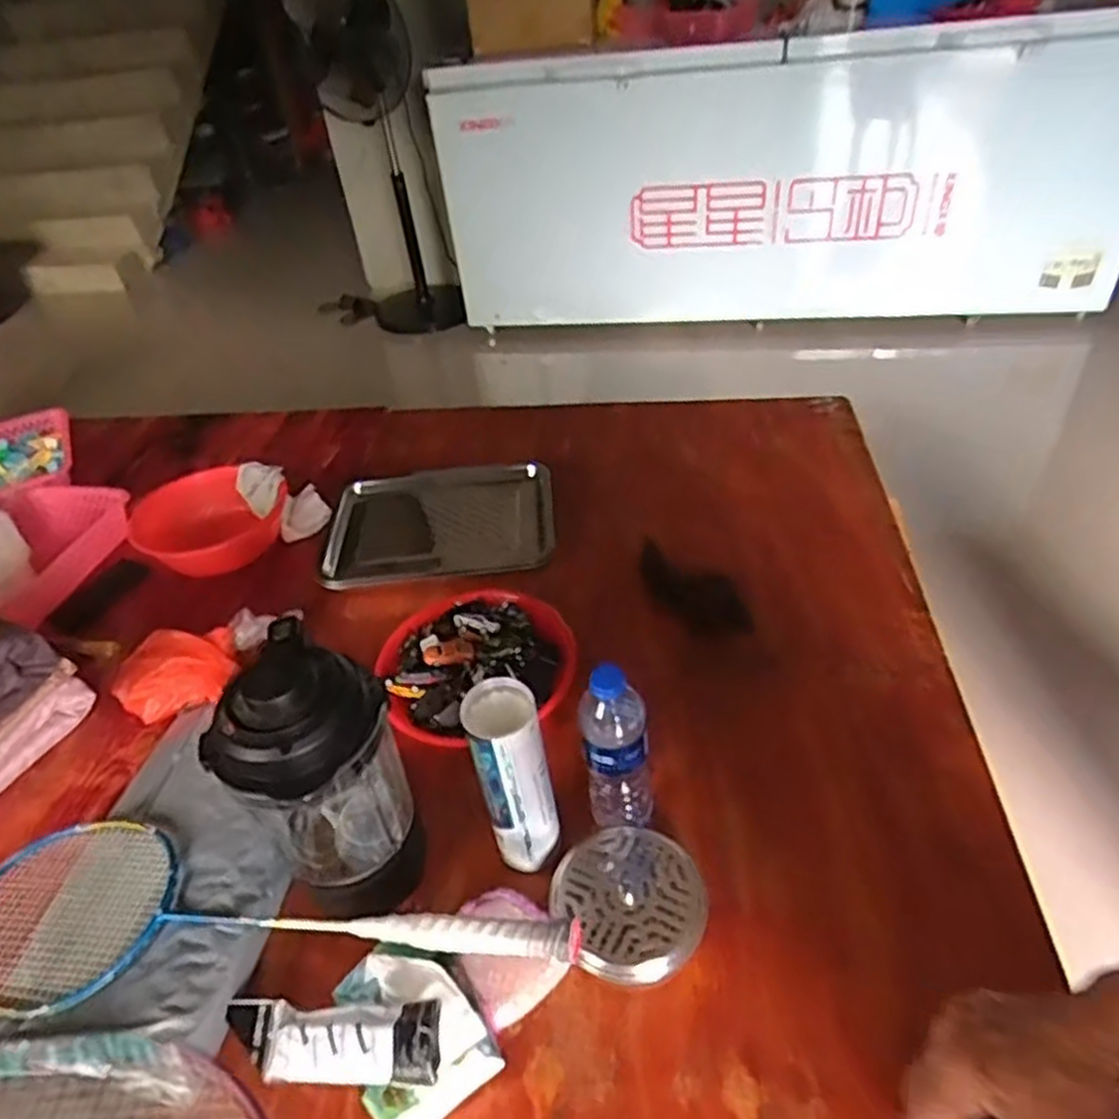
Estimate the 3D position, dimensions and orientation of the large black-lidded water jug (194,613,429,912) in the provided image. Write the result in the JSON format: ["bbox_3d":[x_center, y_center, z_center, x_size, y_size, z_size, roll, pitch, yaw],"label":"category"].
[{"bbox_3d":[-0.230,0.184,0.710,0.164,0.237,0.144,19,48,27],"label":"large black-lidded water jug"}]

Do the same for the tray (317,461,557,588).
[{"bbox_3d":[-0.183,-0.067,1.189,0.344,0.042,0.255,-7,41,0],"label":"tray"}]

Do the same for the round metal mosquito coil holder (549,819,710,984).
[{"bbox_3d":[0.065,0.327,0.726,0.143,0.036,0.138,-4,41,4],"label":"round metal mosquito coil holder"}]

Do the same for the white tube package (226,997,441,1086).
[{"bbox_3d":[-0.190,0.399,0.632,0.235,0.046,0.056,-18,34,31],"label":"white tube package"}]

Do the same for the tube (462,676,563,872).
[{"bbox_3d":[-0.042,0.209,0.727,0.063,0.212,0.067,-4,41,4],"label":"tube"}]

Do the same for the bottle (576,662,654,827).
[{"bbox_3d":[0.054,0.188,0.738,0.070,0.216,0.057,-2,42,6],"label":"bottle"}]

